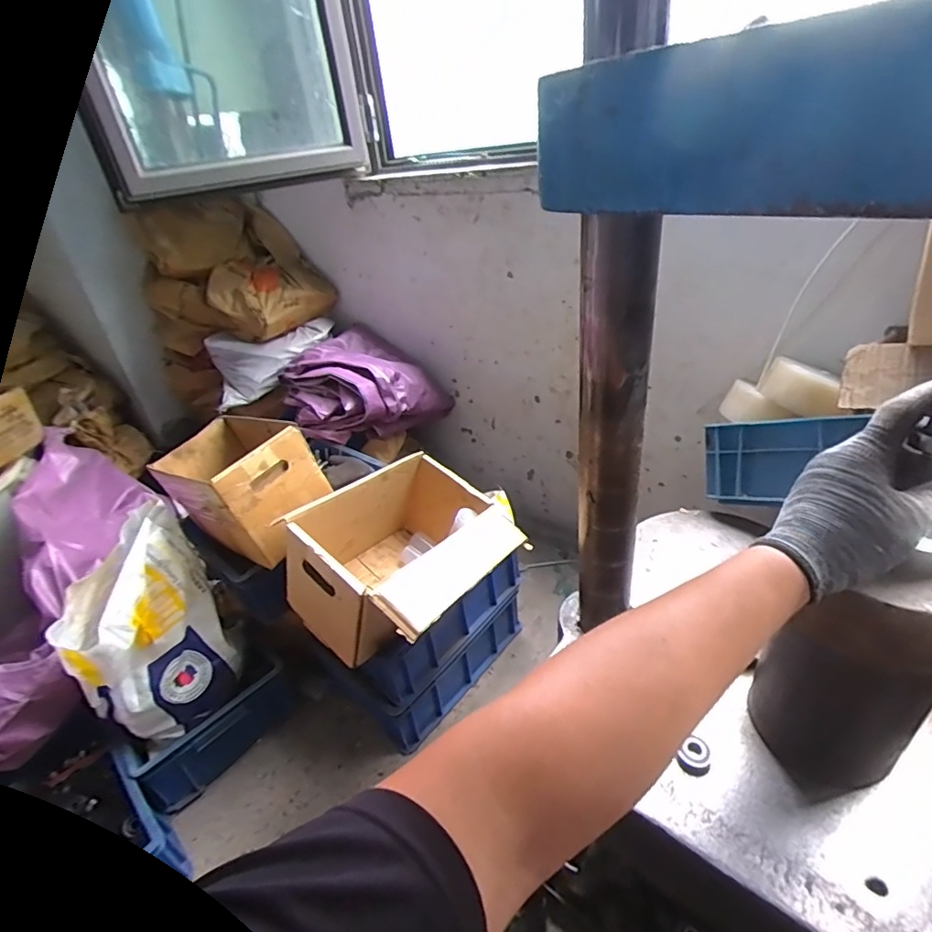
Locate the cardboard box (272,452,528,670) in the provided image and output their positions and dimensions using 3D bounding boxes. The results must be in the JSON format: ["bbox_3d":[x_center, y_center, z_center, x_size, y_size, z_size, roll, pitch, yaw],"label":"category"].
[{"bbox_3d":[-0.104,0.154,0.896,0.309,0.212,0.338,20,42,36],"label":"cardboard box"}]

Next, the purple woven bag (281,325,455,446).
[{"bbox_3d":[-0.279,-0.214,1.420,0.407,0.207,0.366,-30,39,-30],"label":"purple woven bag"}]

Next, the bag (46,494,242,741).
[{"bbox_3d":[-0.556,0.297,0.929,0.169,0.330,0.269,12,38,27],"label":"bag"}]

